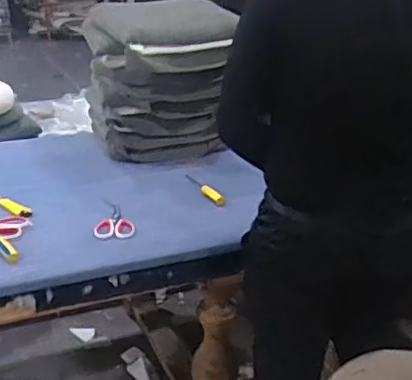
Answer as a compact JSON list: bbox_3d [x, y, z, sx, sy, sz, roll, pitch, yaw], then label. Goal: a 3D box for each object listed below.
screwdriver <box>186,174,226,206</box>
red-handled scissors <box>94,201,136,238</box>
[{"bbox_3d":[-0.007,-0.010,1.858,0.030,0.031,0.271,-8,24,-22],"label":"screwdriver"},{"bbox_3d":[-0.263,0.075,1.662,0.103,0.022,0.231,-4,23,-13],"label":"red-handled scissors"}]

